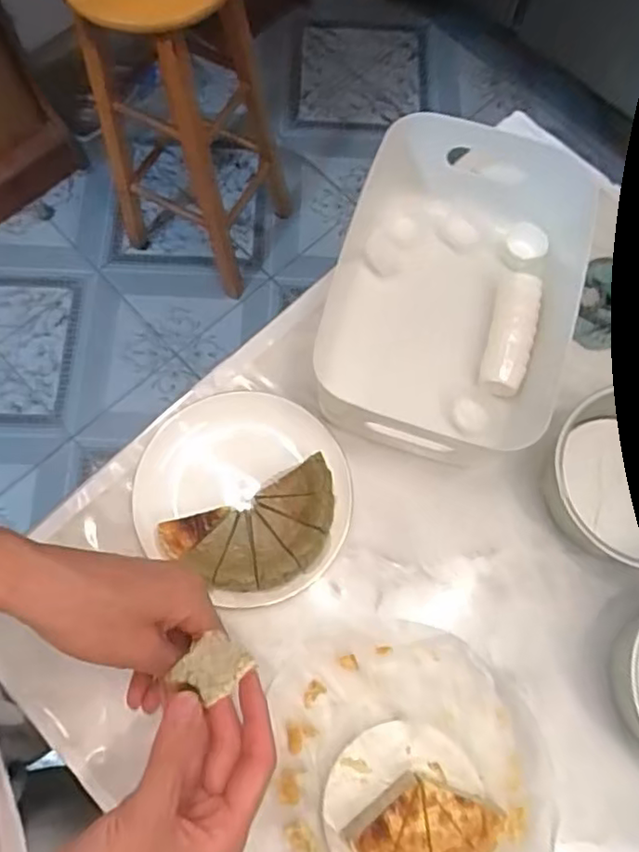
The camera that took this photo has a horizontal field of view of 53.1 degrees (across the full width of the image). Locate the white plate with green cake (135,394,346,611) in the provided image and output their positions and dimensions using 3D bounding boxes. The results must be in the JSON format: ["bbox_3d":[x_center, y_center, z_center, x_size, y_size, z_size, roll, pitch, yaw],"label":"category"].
[{"bbox_3d":[-0.063,0.062,0.572,0.177,0.054,0.170,0,73,-1],"label":"white plate with green cake"}]

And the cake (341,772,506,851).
[{"bbox_3d":[0.084,0.318,0.505,0.103,0.041,0.081,-41,78,-12],"label":"cake"}]

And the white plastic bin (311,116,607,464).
[{"bbox_3d":[0.134,-0.133,0.612,0.233,0.110,0.307,18,73,5],"label":"white plastic bin"}]

